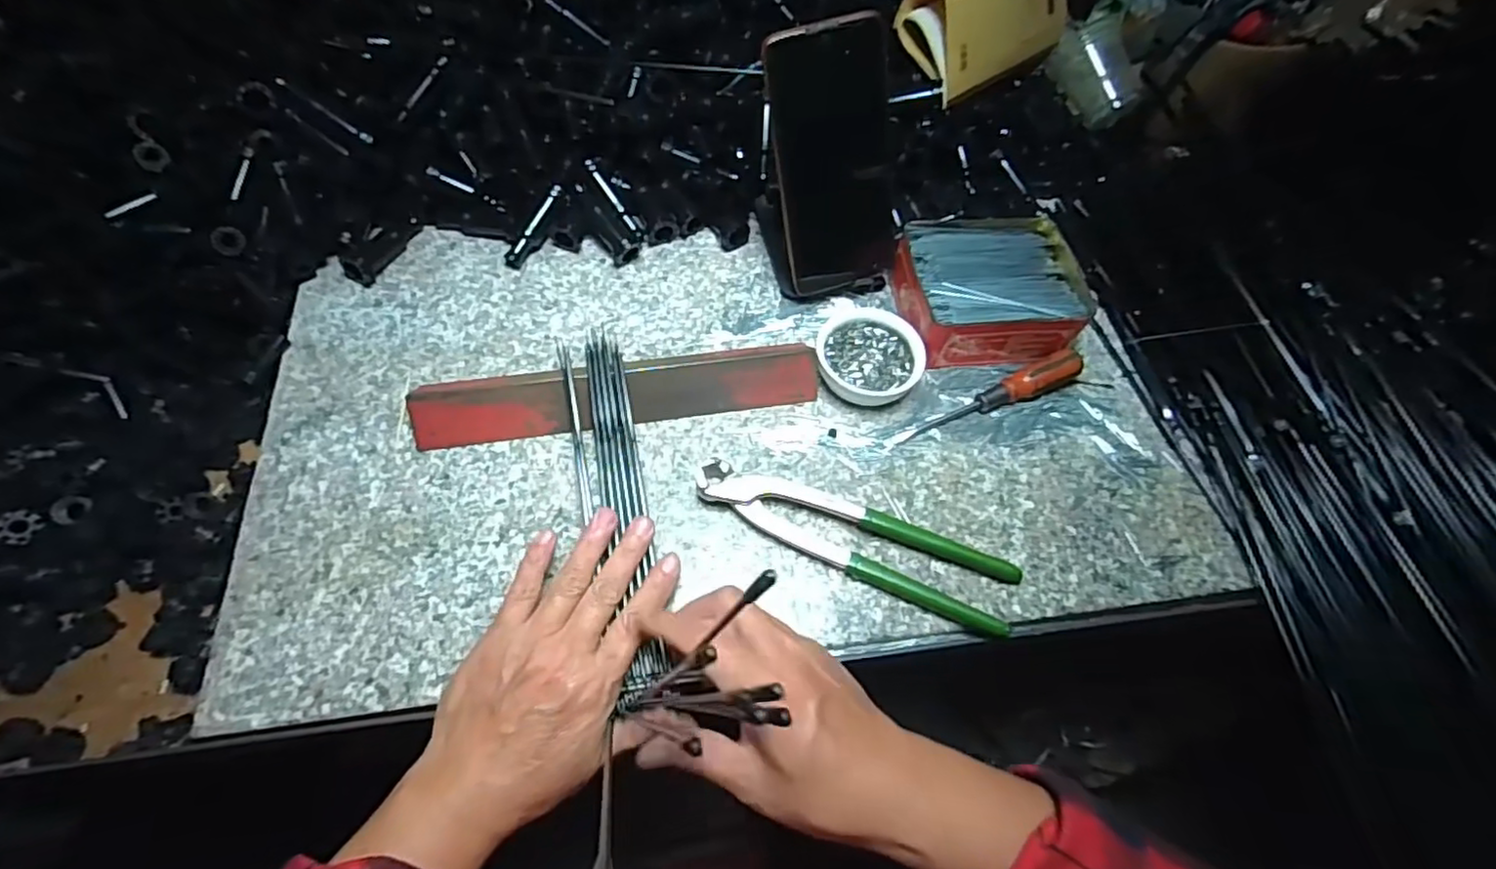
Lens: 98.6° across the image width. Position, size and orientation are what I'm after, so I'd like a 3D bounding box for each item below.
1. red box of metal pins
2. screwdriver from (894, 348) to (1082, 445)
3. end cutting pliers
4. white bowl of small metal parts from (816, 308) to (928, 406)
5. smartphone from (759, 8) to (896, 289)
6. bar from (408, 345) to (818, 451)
[{"bbox_3d":[0.176,-0.107,0.474,0.128,0.040,0.106,-4,61,-6],"label":"red box of metal pins"},{"bbox_3d":[0.167,-0.028,0.442,0.141,0.026,0.018,-17,63,-13],"label":"screwdriver"},{"bbox_3d":[0.063,0.062,0.389,0.198,0.015,0.045,21,61,8],"label":"end cutting pliers"},{"bbox_3d":[0.081,-0.054,0.447,0.068,0.025,0.070,2,61,-3],"label":"white bowl of small metal parts"},{"bbox_3d":[0.059,-0.178,0.429,0.079,0.166,0.014,-17,41,-6],"label":"smartphone"},{"bbox_3d":[-0.081,-0.027,0.418,0.256,0.029,0.036,-9,62,-9],"label":"bar"}]

